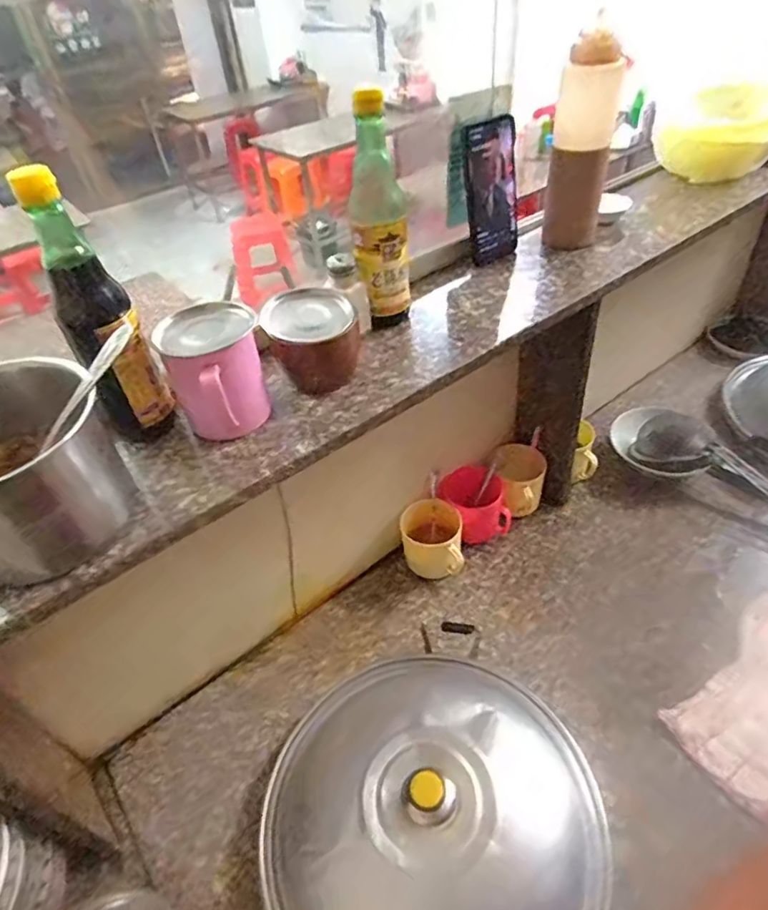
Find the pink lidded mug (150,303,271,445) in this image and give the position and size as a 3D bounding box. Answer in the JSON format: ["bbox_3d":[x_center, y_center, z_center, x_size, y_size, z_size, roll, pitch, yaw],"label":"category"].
[{"bbox_3d":[-0.146,-0.068,0.506,0.084,0.105,0.081,-22,45,-16],"label":"pink lidded mug"}]

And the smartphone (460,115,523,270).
[{"bbox_3d":[0.141,-0.334,0.715,0.077,0.163,0.011,-23,38,-10],"label":"smartphone"}]

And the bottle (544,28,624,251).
[{"bbox_3d":[0.243,-0.377,0.697,0.066,0.231,0.064,5,44,13],"label":"bottle"}]

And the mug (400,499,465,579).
[{"bbox_3d":[0.080,0.143,0.914,0.094,0.108,0.095,-2,43,6],"label":"mug"}]

